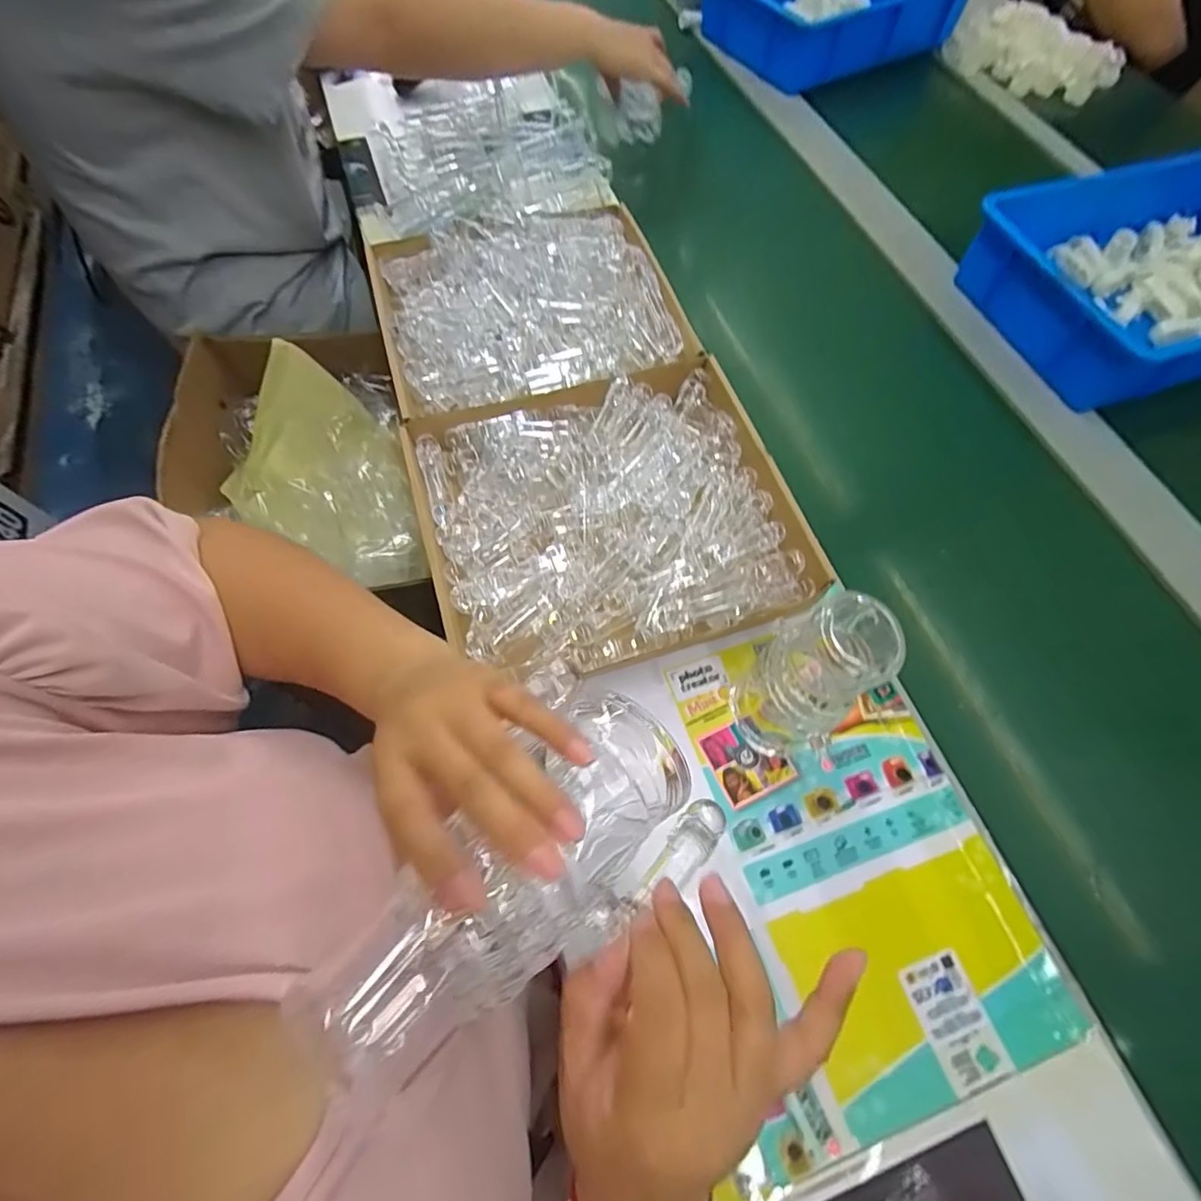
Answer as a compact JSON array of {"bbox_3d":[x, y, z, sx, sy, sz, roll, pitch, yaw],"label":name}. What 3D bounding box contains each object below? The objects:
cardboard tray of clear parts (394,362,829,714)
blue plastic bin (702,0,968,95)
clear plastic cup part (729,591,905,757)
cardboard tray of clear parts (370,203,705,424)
[{"bbox_3d":[0.006,-0.080,0.502,0.317,0.047,0.277,-16,67,-9],"label":"cardboard tray of clear parts"},{"bbox_3d":[0.405,-1.039,0.971,0.415,0.106,0.282,-24,68,-12],"label":"blue plastic bin"},{"bbox_3d":[0.139,0.056,0.391,0.060,0.175,0.072,-37,72,-17],"label":"clear plastic cup part"},{"bbox_3d":[-0.079,-0.316,0.597,0.304,0.059,0.267,-15,66,-9],"label":"cardboard tray of clear parts"}]

